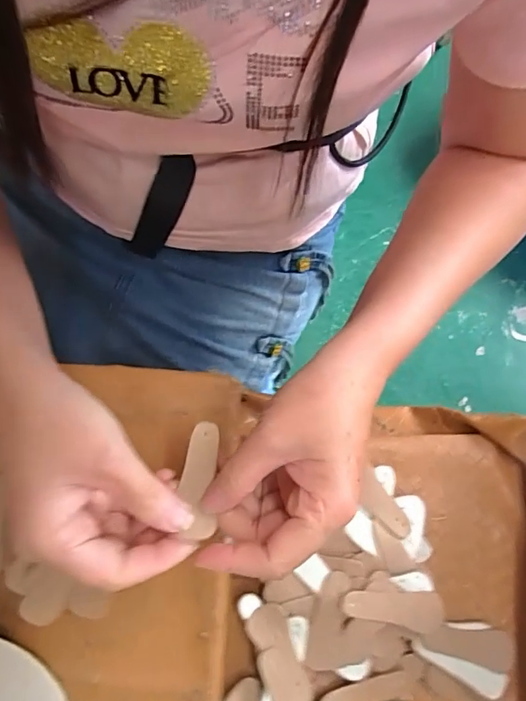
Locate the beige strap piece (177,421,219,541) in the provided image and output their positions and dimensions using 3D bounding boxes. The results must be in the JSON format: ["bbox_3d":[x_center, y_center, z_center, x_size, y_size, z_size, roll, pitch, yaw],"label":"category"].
[{"bbox_3d":[-0.034,0.066,0.263,0.018,0.004,0.059,2,61,-1],"label":"beige strap piece"}]

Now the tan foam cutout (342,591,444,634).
[{"bbox_3d":[0.079,0.158,0.304,0.060,0.005,0.021,2,78,-1],"label":"tan foam cutout"}]

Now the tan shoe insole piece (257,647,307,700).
[{"bbox_3d":[0.015,0.210,0.303,0.023,0.009,0.060,-17,79,-5],"label":"tan shoe insole piece"}]

